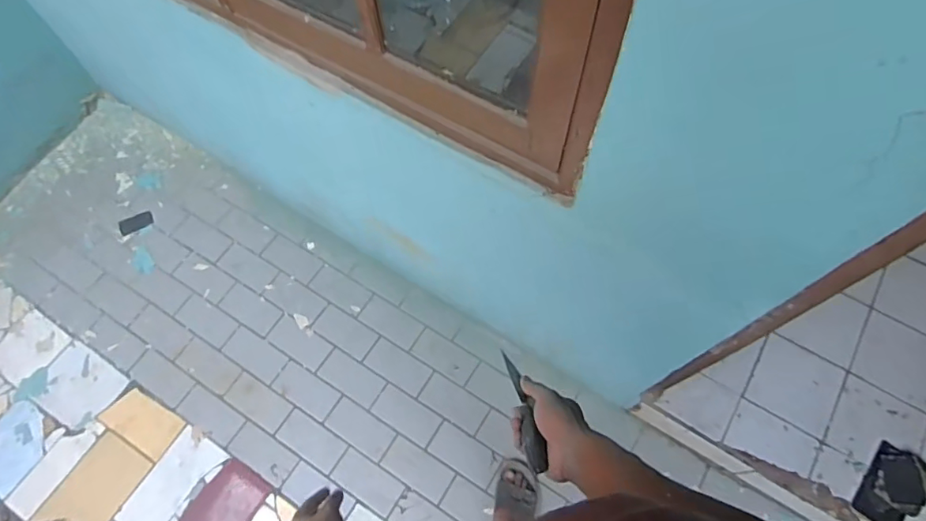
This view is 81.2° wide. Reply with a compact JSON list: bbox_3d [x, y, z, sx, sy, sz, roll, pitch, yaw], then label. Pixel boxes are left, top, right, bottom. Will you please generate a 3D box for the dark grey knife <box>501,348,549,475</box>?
[{"bbox_3d":[0.077,0.187,0.706,0.021,0.028,0.210,-9,28,-2],"label":"dark grey knife"}]

